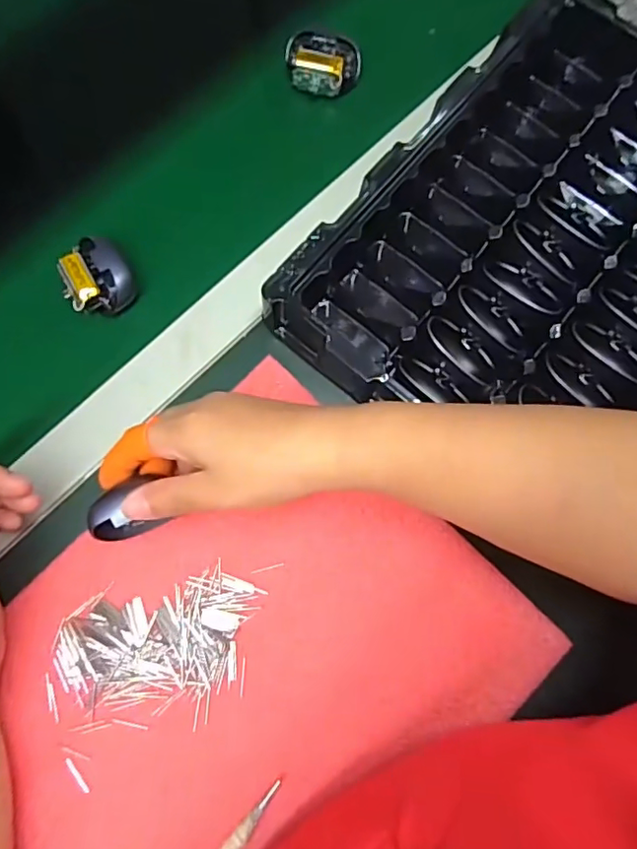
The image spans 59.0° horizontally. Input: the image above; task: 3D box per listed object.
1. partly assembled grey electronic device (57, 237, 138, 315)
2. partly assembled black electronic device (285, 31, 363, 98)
[{"bbox_3d":[-0.155,-0.103,0.394,0.047,0.022,0.050,-34,79,-7],"label":"partly assembled grey electronic device"},{"bbox_3d":[0.002,-0.277,0.433,0.059,0.021,0.039,14,78,3],"label":"partly assembled black electronic device"}]

